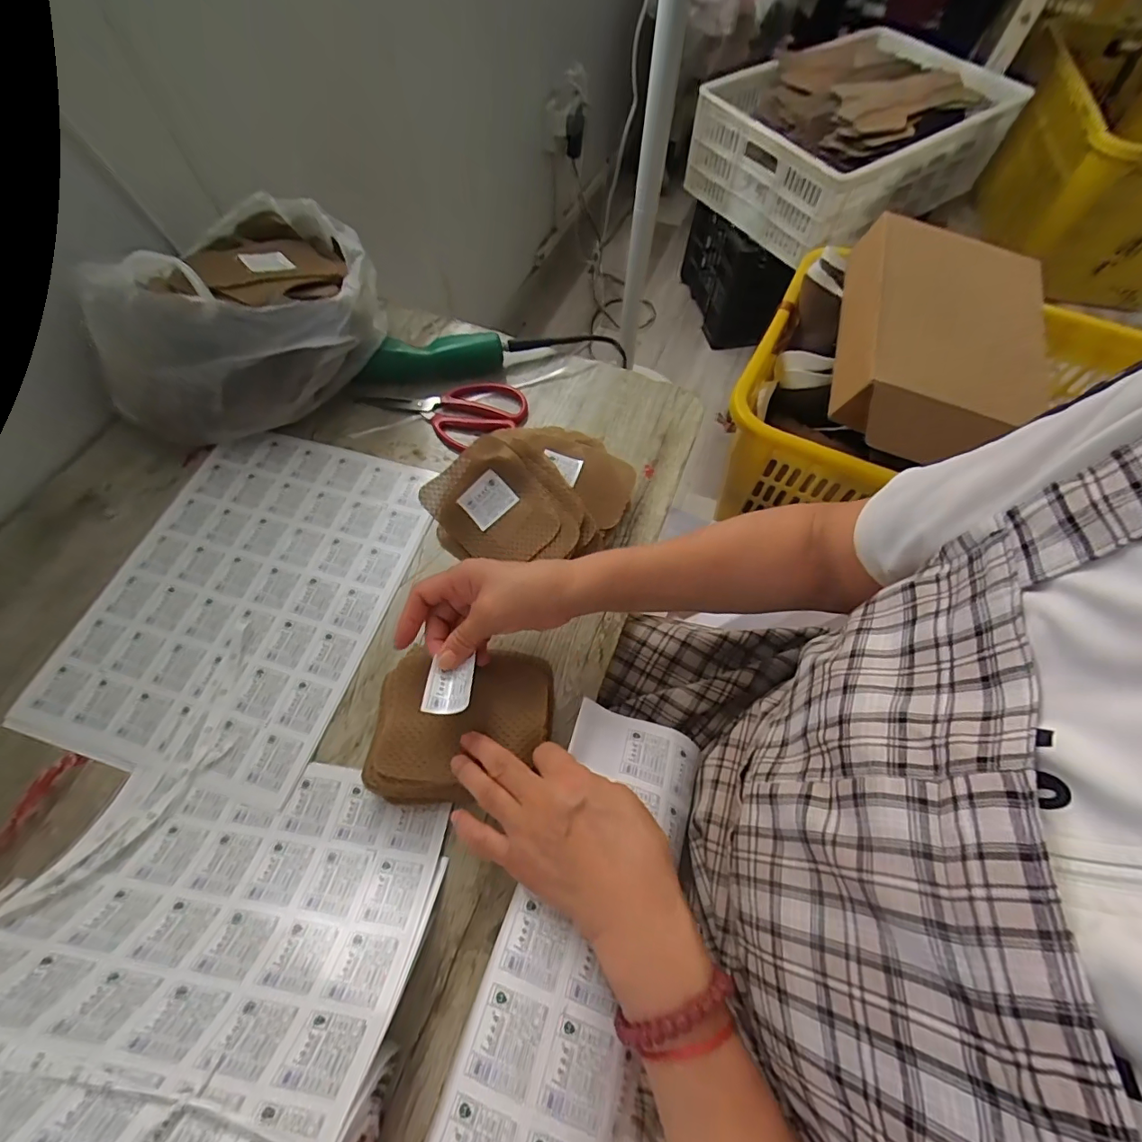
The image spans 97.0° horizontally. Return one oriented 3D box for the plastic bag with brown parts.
[{"bbox_3d":[-0.341,-0.259,0.518,0.274,0.159,0.215,-23,66,-12],"label":"plastic bag with brown parts"}]

